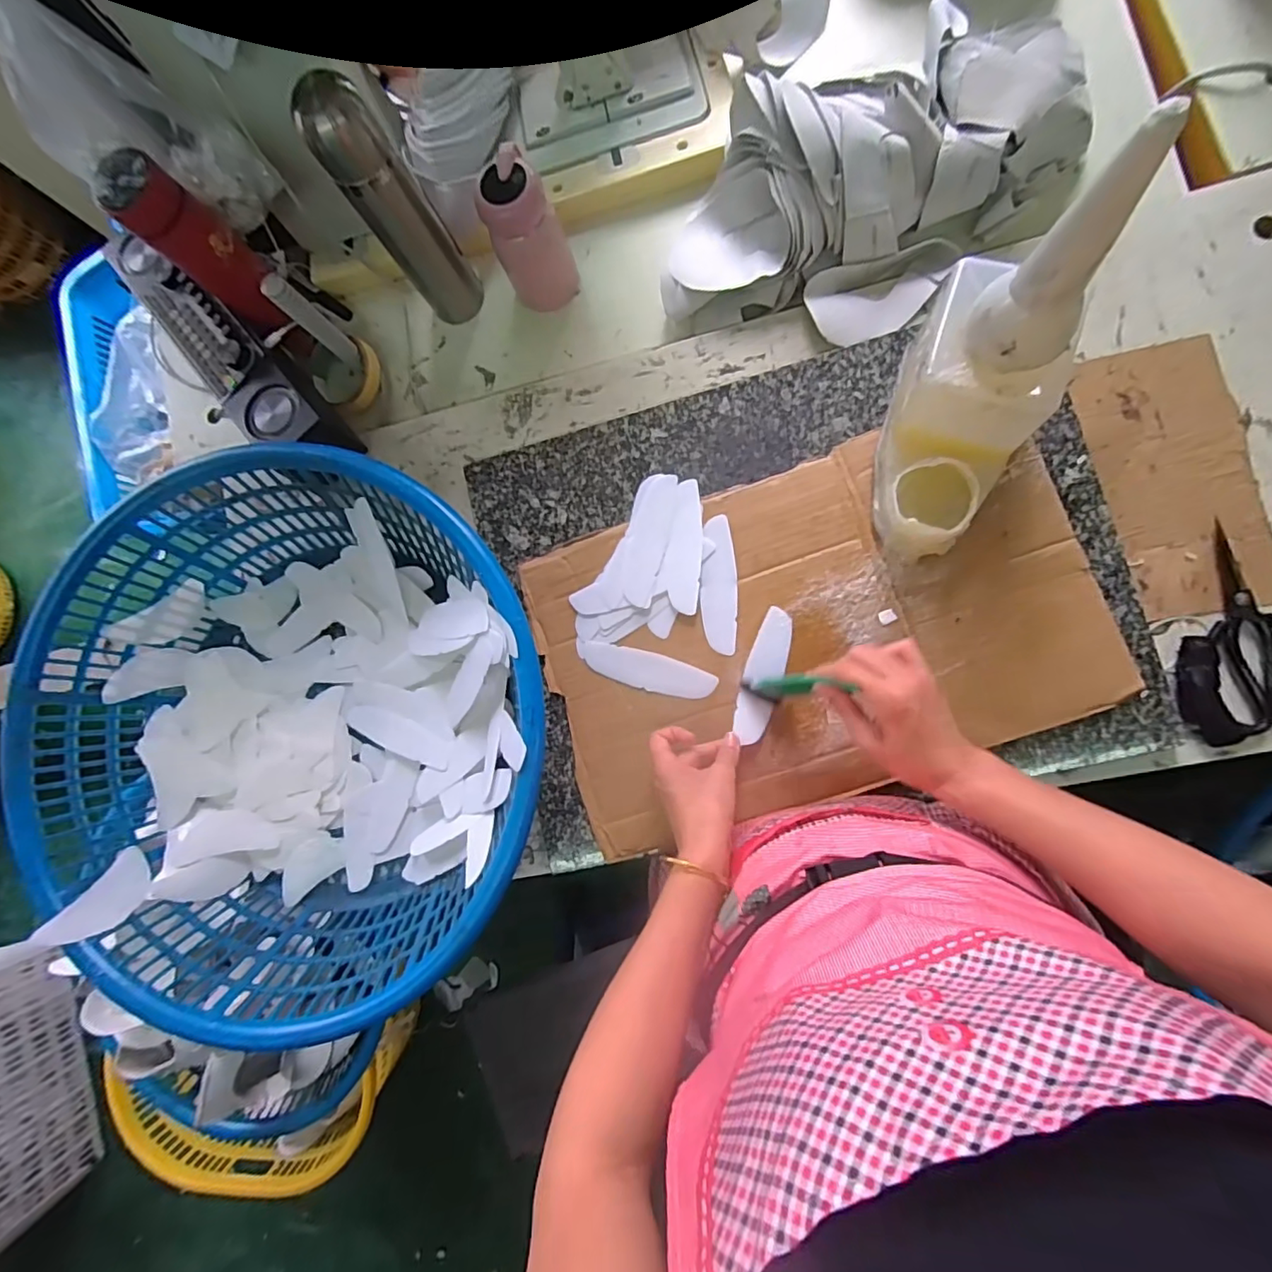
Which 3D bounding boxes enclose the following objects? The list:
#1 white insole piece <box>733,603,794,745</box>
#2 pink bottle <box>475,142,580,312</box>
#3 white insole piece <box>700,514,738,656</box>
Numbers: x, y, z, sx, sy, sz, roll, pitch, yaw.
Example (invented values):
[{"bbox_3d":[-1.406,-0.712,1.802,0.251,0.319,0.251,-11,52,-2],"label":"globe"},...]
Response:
[{"bbox_3d":[0.125,0.038,0.548,0.036,0.005,0.132,19,85,7],"label":"white insole piece"},{"bbox_3d":[-0.115,-0.426,0.603,0.071,0.137,0.066,-23,82,5],"label":"pink bottle"},{"bbox_3d":[0.084,-0.051,0.567,0.035,0.004,0.136,0,85,8],"label":"white insole piece"}]

